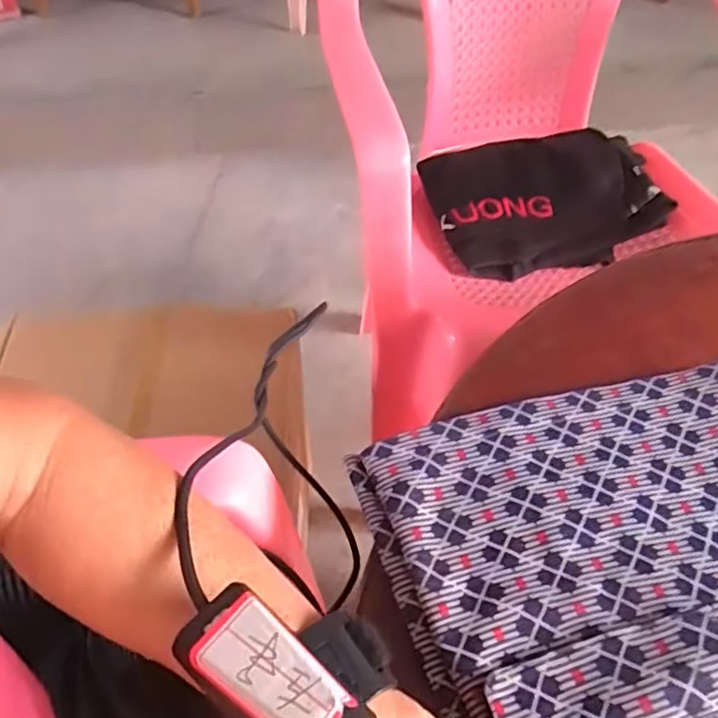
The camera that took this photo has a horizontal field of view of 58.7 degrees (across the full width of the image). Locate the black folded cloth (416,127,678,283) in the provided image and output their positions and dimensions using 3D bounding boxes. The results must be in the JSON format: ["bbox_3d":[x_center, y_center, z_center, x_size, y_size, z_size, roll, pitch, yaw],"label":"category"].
[{"bbox_3d":[0.219,-0.193,0.761,0.265,0.057,0.187,-9,53,-7],"label":"black folded cloth"}]

